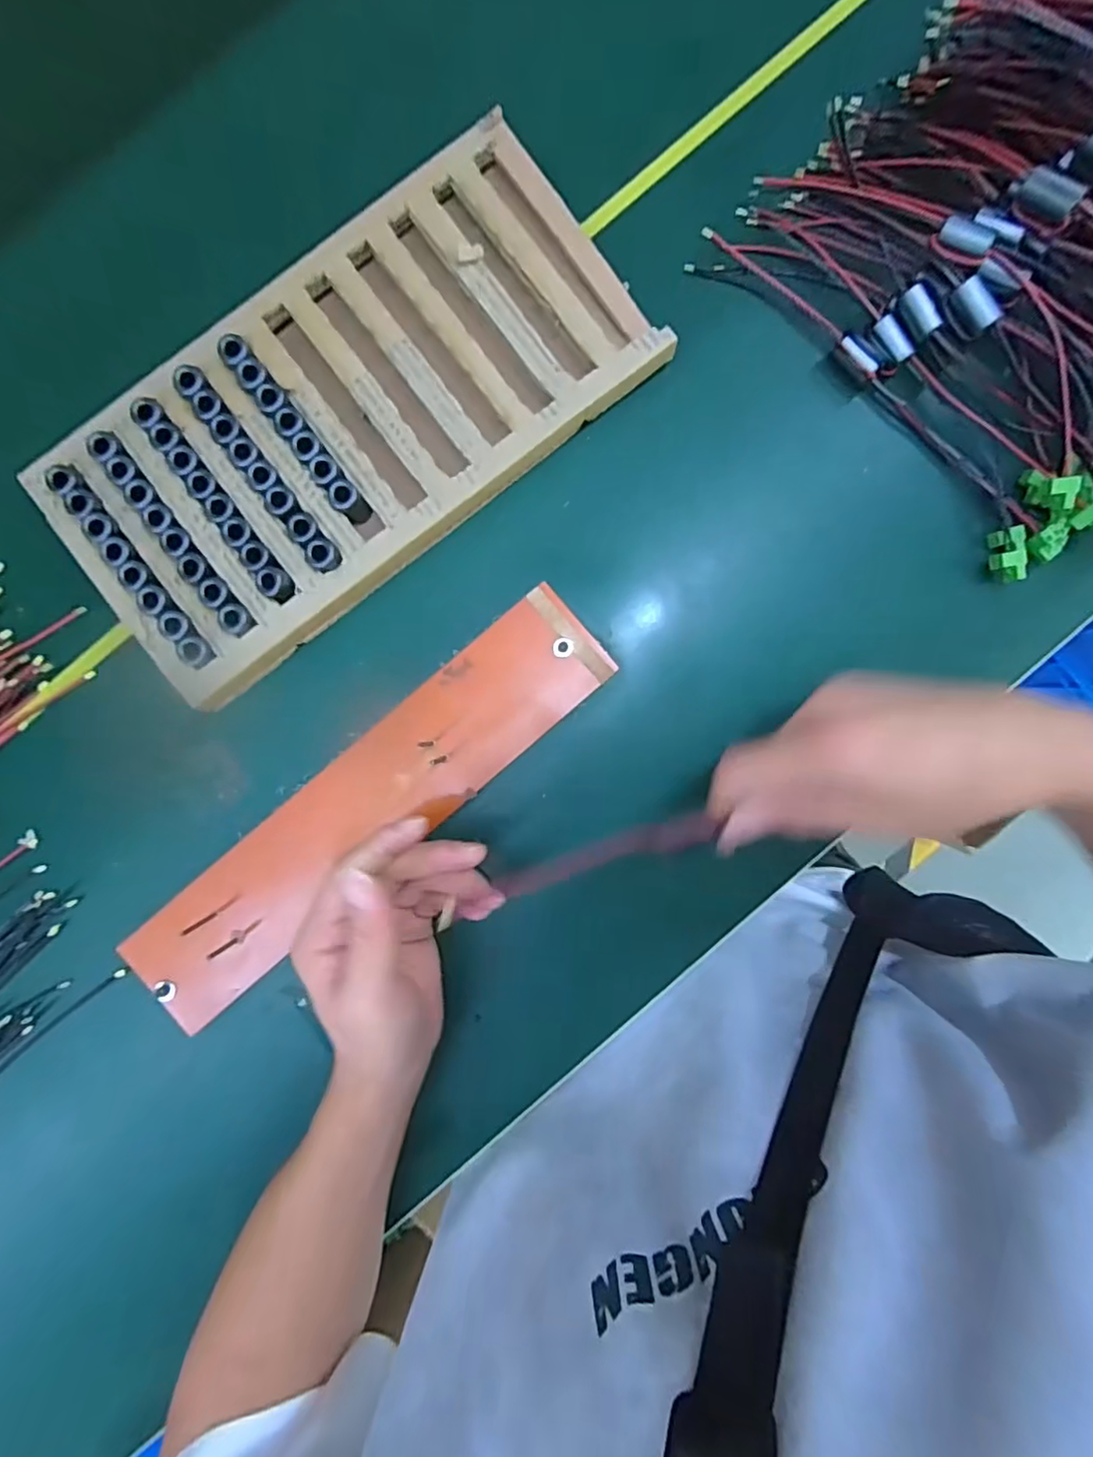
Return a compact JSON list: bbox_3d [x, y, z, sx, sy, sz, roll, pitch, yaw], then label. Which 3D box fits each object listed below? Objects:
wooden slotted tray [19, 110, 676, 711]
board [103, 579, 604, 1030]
[{"bbox_3d":[-0.114,-0.187,0.356,0.351,0.022,0.171,-37,91,-3],"label":"wooden slotted tray"},{"bbox_3d":[-0.109,0.048,0.372,0.340,0.009,0.072,-40,92,1],"label":"board"}]

